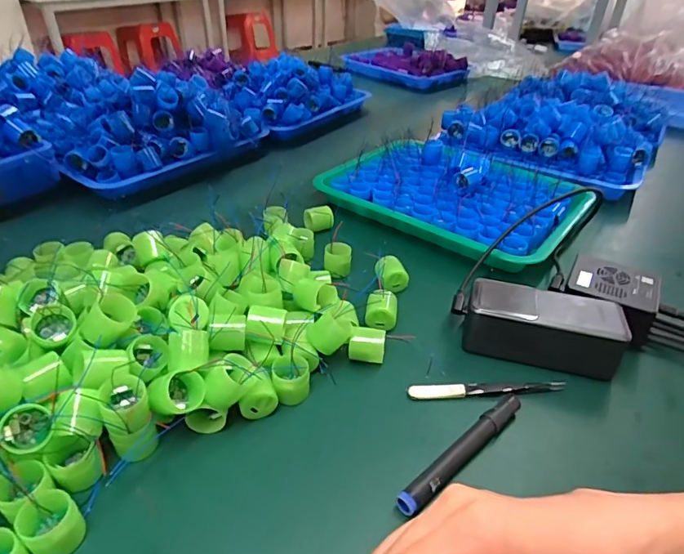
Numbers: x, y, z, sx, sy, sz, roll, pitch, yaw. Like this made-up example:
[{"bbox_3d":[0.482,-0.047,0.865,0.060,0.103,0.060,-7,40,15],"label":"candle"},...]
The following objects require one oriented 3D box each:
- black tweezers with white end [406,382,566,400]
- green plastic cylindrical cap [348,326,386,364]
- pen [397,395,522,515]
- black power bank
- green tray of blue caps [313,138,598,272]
[{"bbox_3d":[0.120,0.092,0.389,0.131,0.005,0.014,0,36,-4],"label":"black tweezers with white end"},{"bbox_3d":[0.022,0.060,0.408,0.030,0.025,0.020,7,36,6],"label":"green plastic cylindrical cap"},{"bbox_3d":[0.087,0.122,0.337,0.129,0.013,0.015,-26,45,-34],"label":"pen"},{"bbox_3d":[0.177,0.044,0.418,0.133,0.048,0.055,11,37,11],"label":"black power bank"},{"bbox_3d":[0.157,-0.118,0.652,0.319,0.054,0.273,29,44,32],"label":"green tray of blue caps"}]

